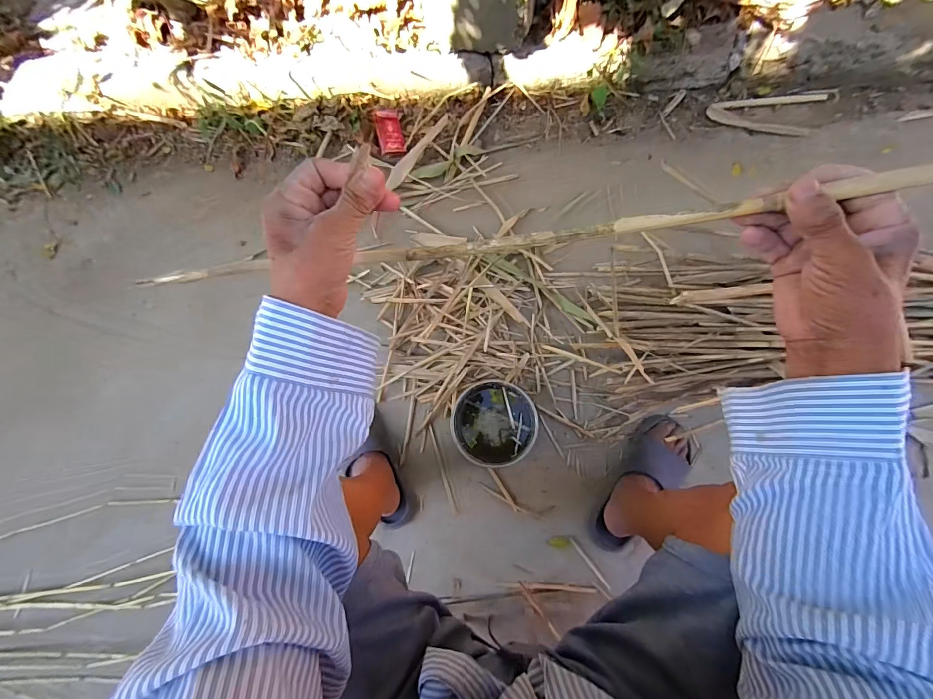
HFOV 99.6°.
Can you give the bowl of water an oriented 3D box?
[{"bbox_3d":[0.052,0.143,0.776,0.158,0.080,0.156,-1,82,4],"label":"bowl of water"}]

